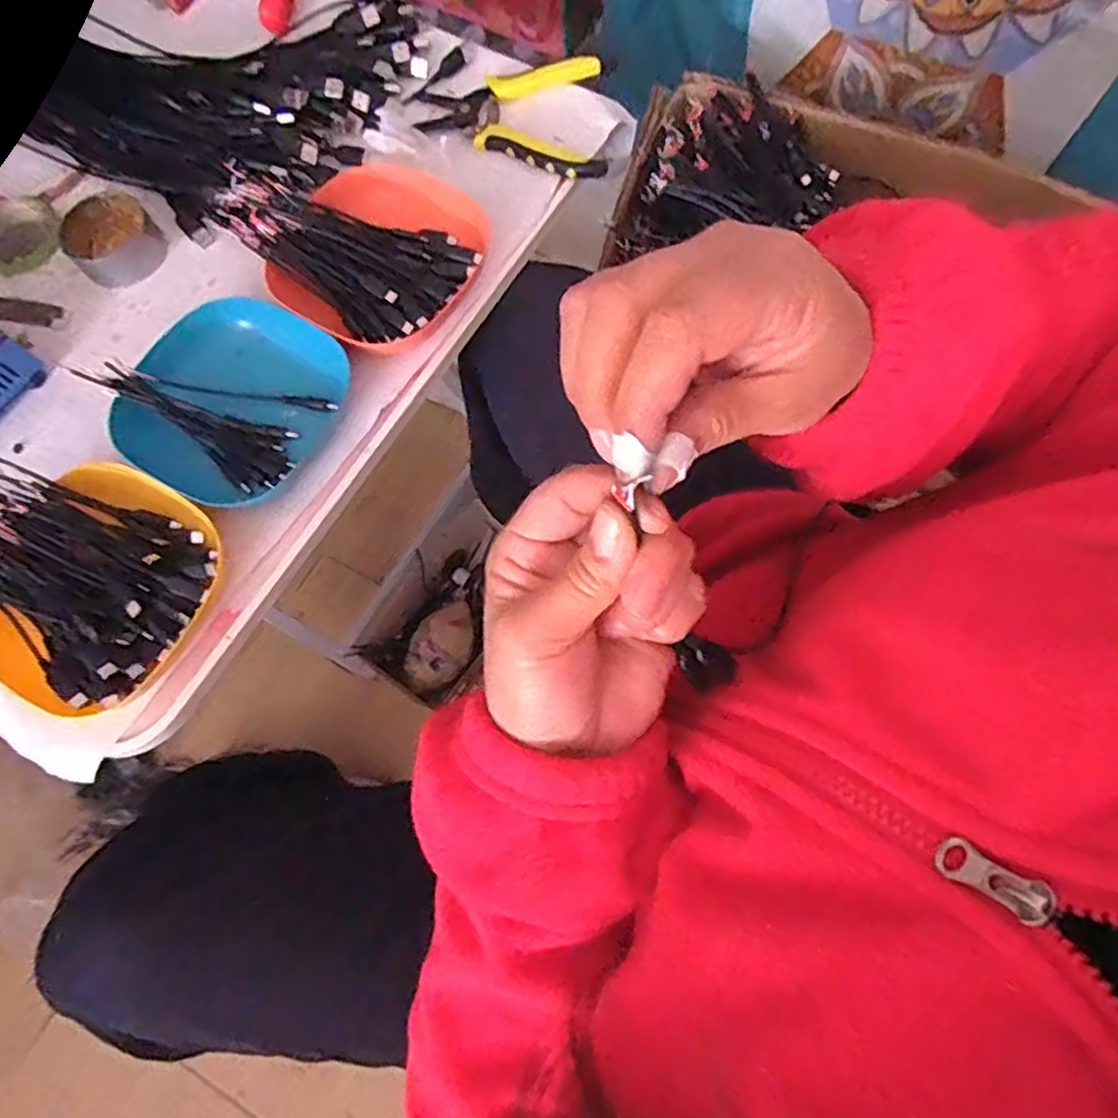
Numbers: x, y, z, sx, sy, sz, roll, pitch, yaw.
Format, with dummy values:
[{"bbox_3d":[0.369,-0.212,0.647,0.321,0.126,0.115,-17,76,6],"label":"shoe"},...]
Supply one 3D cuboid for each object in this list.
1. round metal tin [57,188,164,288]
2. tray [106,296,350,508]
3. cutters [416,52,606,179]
[{"bbox_3d":[-0.331,-0.238,0.508,0.052,0.033,0.062,41,78,13],"label":"round metal tin"},{"bbox_3d":[-0.214,-0.105,0.454,0.123,0.033,0.137,26,75,9],"label":"tray"},{"bbox_3d":[-0.038,-0.341,0.526,0.141,0.012,0.119,-3,73,1],"label":"cutters"}]

